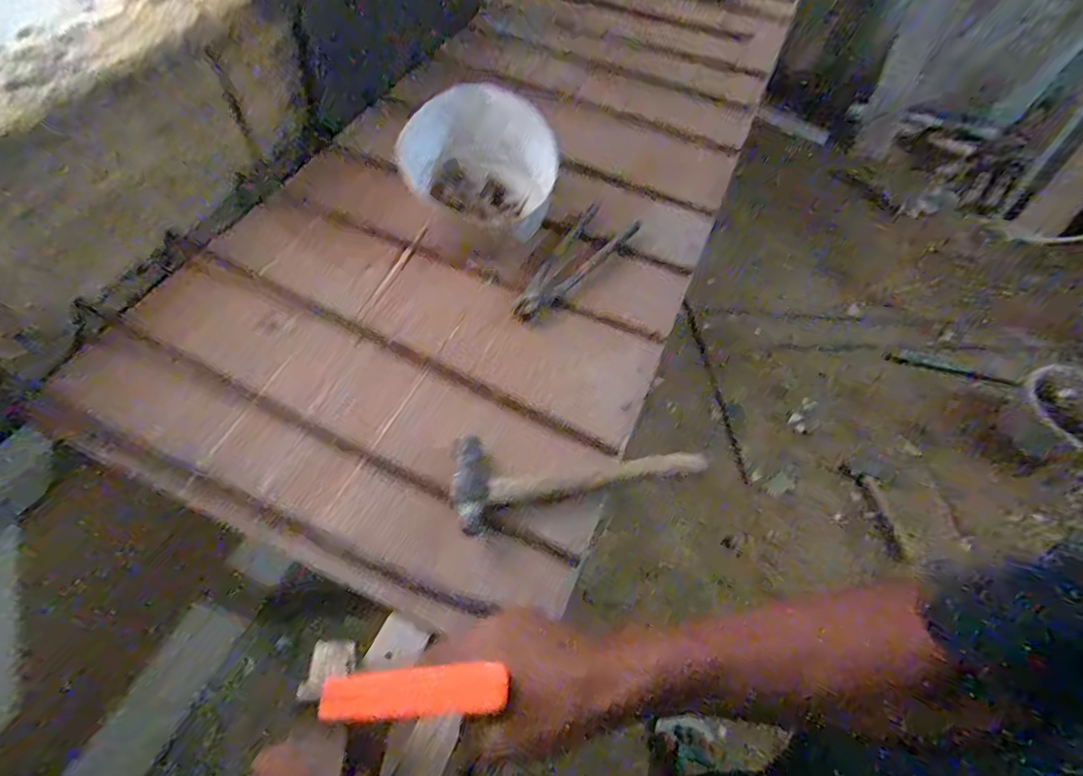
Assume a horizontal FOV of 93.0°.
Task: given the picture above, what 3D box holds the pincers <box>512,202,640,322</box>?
[{"bbox_3d":[0.034,-0.150,0.625,0.064,0.015,0.206,34,61,16],"label":"pincers"}]

